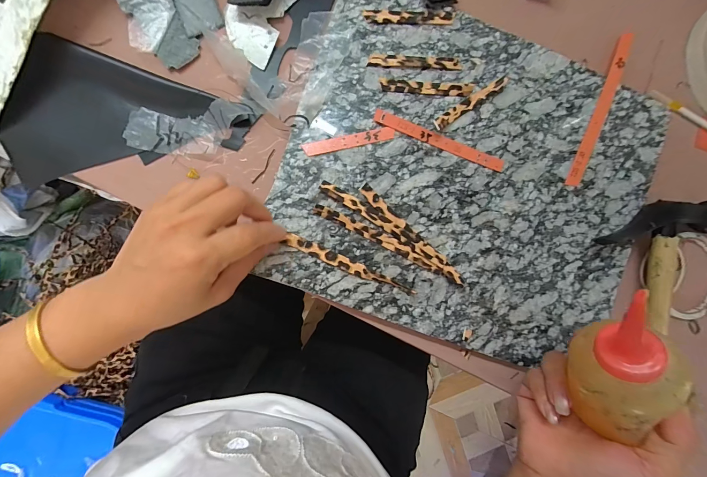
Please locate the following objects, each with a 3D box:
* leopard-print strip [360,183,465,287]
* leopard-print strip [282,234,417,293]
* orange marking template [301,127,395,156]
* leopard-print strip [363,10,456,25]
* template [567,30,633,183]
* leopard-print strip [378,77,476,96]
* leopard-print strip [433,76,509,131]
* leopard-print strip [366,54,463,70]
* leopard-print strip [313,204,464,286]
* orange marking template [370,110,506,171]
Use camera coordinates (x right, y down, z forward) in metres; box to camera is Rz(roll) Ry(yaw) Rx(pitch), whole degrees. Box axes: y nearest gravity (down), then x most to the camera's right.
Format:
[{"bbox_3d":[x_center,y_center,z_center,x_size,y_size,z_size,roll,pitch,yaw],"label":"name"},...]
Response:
[{"bbox_3d":[0.054,-0.001,0.276,0.127,0.008,0.013,43,84,-5],"label":"leopard-print strip"},{"bbox_3d":[-0.003,0.025,0.271,0.121,0.010,0.012,24,86,-4],"label":"leopard-print strip"},{"bbox_3d":[-0.003,-0.088,0.275,0.083,0.004,0.011,-14,91,-8],"label":"orange marking template"},{"bbox_3d":[0.053,-0.208,0.284,0.086,0.004,0.013,-2,89,-8],"label":"leopard-print strip"},{"bbox_3d":[0.252,-0.131,0.305,0.017,0.004,0.171,24,86,-7],"label":"template"},{"bbox_3d":[0.070,-0.142,0.283,0.088,0.005,0.012,1,89,-8],"label":"leopard-print strip"},{"bbox_3d":[0.109,-0.127,0.285,0.085,0.011,0.013,-34,93,-7],"label":"leopard-print strip"},{"bbox_3d":[0.058,-0.165,0.283,0.088,0.004,0.012,-1,89,-8],"label":"leopard-print strip"},{"bbox_3d":[0.034,0.005,0.274,0.148,0.007,0.011,26,86,-6],"label":"leopard-print strip"},{"bbox_3d":[0.082,-0.091,0.284,0.130,0.004,0.012,20,86,-7],"label":"orange marking template"}]

